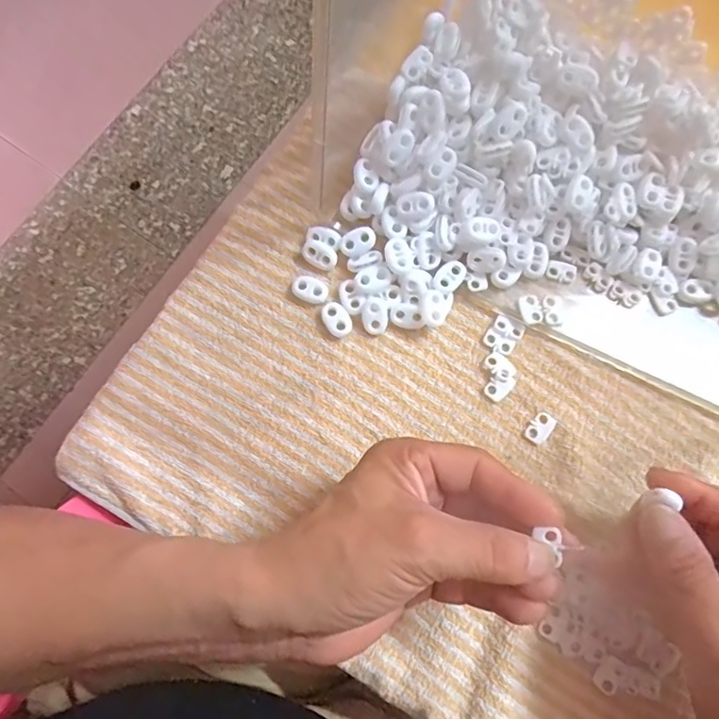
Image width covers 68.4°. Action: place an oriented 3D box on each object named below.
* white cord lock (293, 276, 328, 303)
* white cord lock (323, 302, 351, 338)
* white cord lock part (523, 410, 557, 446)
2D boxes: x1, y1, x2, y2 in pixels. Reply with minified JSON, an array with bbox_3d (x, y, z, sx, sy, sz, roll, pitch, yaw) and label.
[{"bbox_3d":[-0.030,-0.043,0.328,0.021,0.007,0.015,20,77,4],"label":"white cord lock"},{"bbox_3d":[-0.014,-0.024,0.324,0.015,0.005,0.022,-32,79,-8],"label":"white cord lock"},{"bbox_3d":[0.107,0.040,0.311,0.013,0.004,0.019,34,79,7],"label":"white cord lock part"}]

